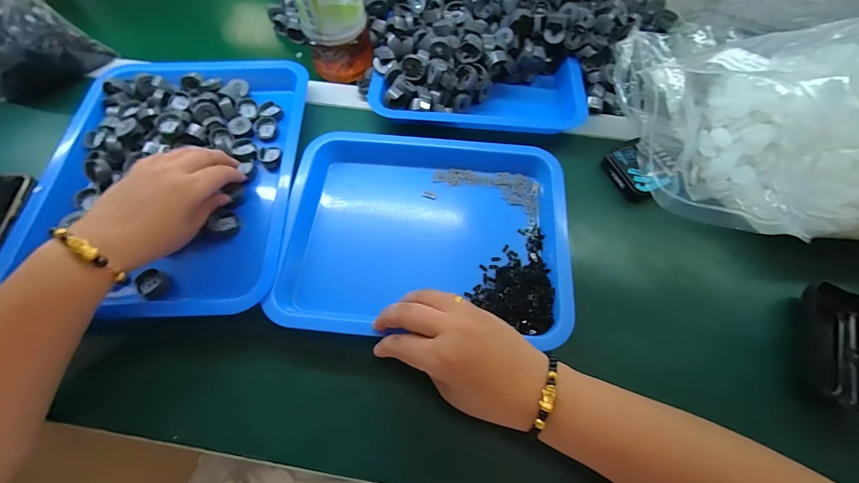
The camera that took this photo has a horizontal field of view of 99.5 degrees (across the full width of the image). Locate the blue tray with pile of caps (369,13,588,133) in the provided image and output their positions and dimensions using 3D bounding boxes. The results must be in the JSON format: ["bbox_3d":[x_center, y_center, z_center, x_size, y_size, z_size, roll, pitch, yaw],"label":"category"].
[{"bbox_3d":[0.060,-0.209,0.457,0.261,0.075,0.162,5,62,2],"label":"blue tray with pile of caps"}]

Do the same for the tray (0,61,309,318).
[{"bbox_3d":[-0.277,-0.076,0.400,0.253,0.038,0.318,-1,62,-2],"label":"tray"}]

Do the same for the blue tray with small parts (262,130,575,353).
[{"bbox_3d":[-0.003,-0.017,0.385,0.275,0.043,0.230,4,62,1],"label":"blue tray with small parts"}]

